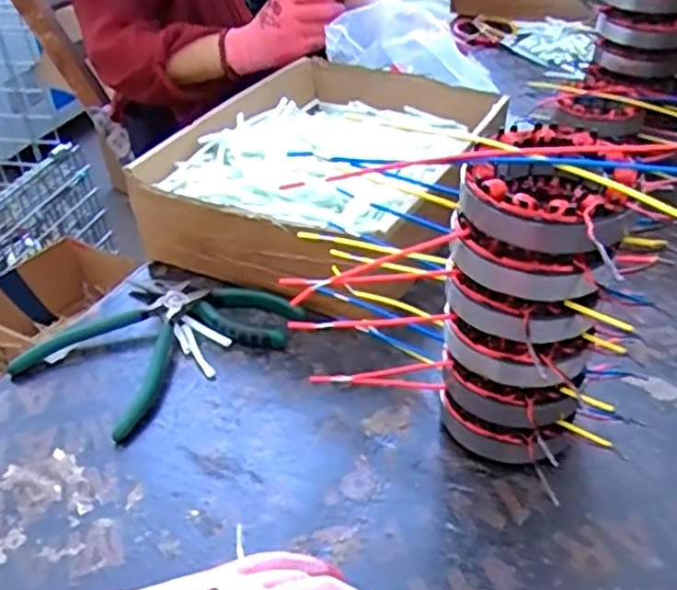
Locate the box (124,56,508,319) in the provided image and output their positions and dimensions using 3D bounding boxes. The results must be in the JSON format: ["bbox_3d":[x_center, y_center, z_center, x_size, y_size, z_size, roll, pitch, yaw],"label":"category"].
[{"bbox_3d":[-0.006,-0.120,0.679,0.227,0.098,0.332,17,41,24],"label":"box"}]

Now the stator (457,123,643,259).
[{"bbox_3d":[0.107,-0.052,0.358,0.084,0.041,0.086,24,44,31],"label":"stator"}]

